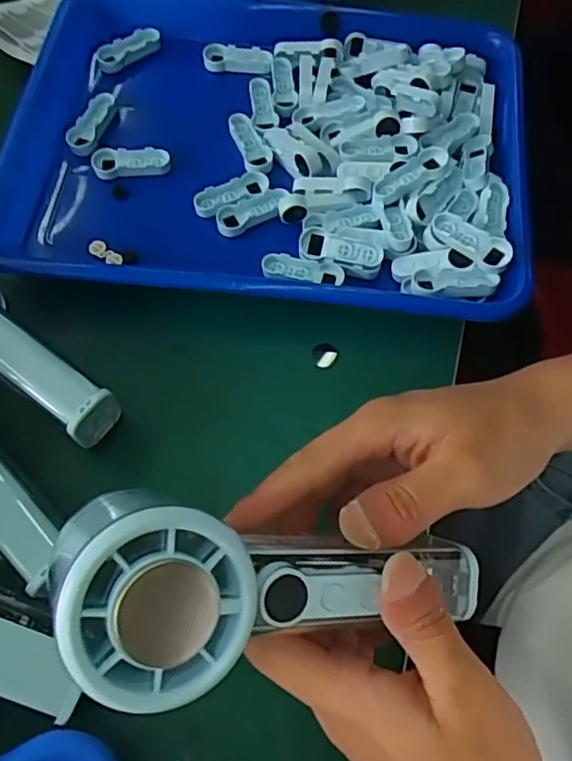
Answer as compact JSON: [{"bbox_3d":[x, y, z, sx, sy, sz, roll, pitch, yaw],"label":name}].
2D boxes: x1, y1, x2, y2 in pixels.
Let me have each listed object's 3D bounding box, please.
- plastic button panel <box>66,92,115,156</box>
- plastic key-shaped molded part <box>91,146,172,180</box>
[{"bbox_3d":[-0.133,-0.176,0.412,0.020,0.009,0.050,16,67,10],"label":"plastic button panel"},{"bbox_3d":[-0.103,-0.145,0.397,0.051,0.005,0.020,0,65,3],"label":"plastic key-shaped molded part"}]

